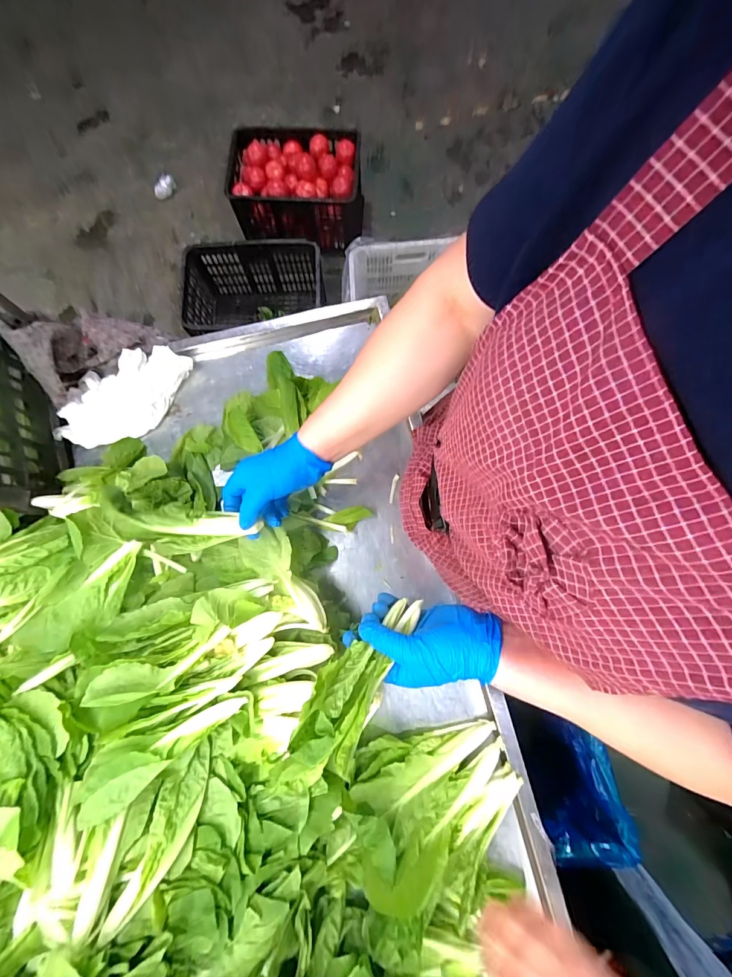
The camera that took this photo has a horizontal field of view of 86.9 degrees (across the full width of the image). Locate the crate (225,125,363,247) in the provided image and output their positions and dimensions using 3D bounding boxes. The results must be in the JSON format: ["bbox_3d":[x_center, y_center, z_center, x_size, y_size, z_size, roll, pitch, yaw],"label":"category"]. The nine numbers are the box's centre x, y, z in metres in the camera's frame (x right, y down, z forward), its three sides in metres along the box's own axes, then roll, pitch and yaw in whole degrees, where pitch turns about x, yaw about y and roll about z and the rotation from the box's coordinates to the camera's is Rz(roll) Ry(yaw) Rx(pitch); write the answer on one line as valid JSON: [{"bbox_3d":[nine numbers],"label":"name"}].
[{"bbox_3d":[-0.268,-1.182,1.543,0.504,0.247,0.331,3,78,2],"label":"crate"}]

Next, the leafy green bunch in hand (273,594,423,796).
[{"bbox_3d":[-0.008,0.185,0.370,0.059,0.034,0.191,36,56,8],"label":"leafy green bunch in hand"}]

